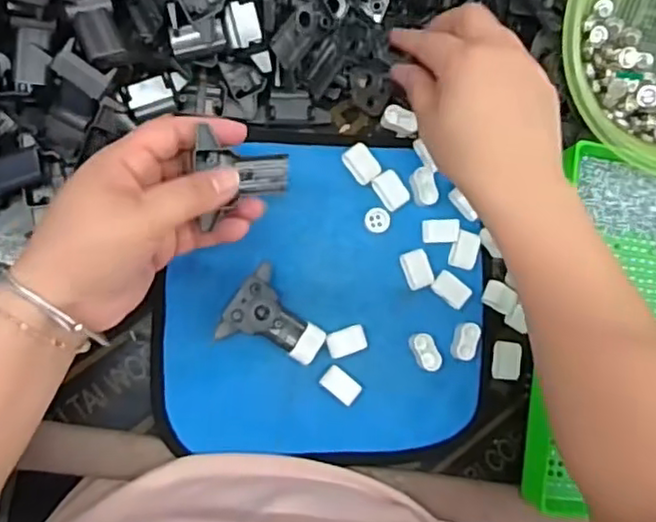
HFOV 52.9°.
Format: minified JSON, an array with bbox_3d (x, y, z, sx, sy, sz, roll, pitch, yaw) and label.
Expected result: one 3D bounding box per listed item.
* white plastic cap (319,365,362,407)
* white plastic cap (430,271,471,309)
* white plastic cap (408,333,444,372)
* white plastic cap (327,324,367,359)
[{"bbox_3d":[0.009,0.082,0.433,0.026,0.004,0.017,40,84,-6],"label":"white plastic cap"},{"bbox_3d":[0.085,0.020,0.451,0.027,0.004,0.017,38,82,-6],"label":"white plastic cap"},{"bbox_3d":[0.066,0.061,0.440,0.016,0.004,0.026,-28,92,-10],"label":"white plastic cap"},{"bbox_3d":[0.013,0.053,0.437,0.025,0.004,0.017,-16,90,-10],"label":"white plastic cap"}]

